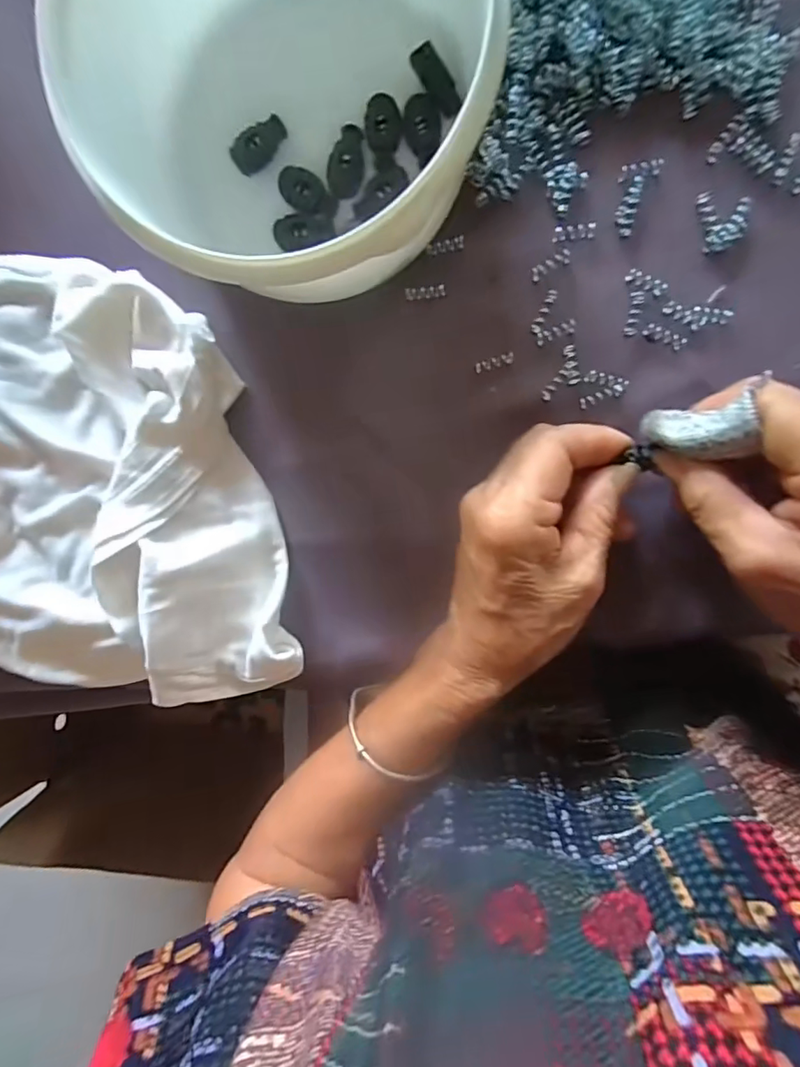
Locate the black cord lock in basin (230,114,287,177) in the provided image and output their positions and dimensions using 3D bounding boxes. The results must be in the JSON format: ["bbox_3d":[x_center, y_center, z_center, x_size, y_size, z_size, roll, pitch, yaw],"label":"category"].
[{"bbox_3d":[-0.065,-0.182,0.246,0.029,0.010,0.013,-40,93,10],"label":"black cord lock in basin"}]

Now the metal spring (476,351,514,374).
[{"bbox_3d":[0.045,-0.082,0.253,0.018,0.004,0.006,-13,97,8],"label":"metal spring"}]

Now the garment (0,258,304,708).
[{"bbox_3d":[-0.177,-0.017,0.266,0.220,0.037,0.228,-7,97,7],"label":"garment"}]

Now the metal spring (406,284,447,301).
[{"bbox_3d":[0.012,-0.115,0.250,0.019,0.004,0.006,-7,97,7],"label":"metal spring"}]

